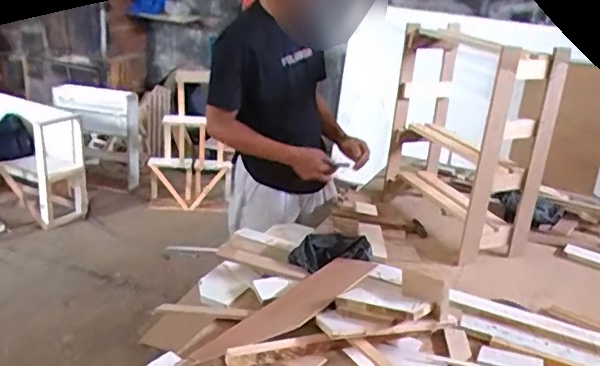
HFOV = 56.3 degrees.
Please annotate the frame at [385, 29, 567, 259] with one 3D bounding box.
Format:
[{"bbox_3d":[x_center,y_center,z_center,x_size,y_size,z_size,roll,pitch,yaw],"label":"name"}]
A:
[{"bbox_3d":[0.526,-0.170,1.834,0.408,0.584,0.649,6,22,4],"label":"frame"}]

